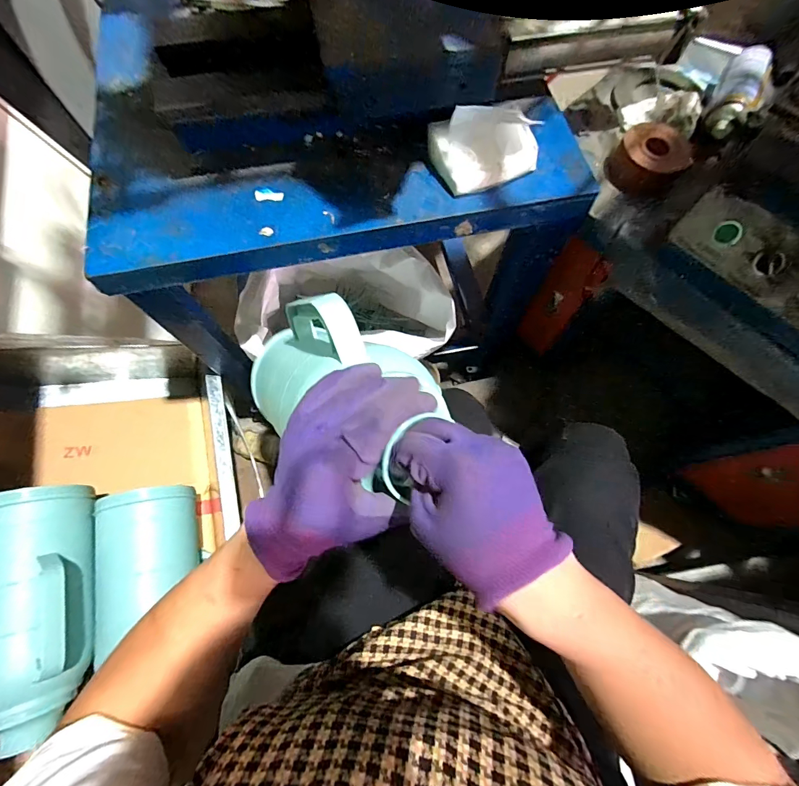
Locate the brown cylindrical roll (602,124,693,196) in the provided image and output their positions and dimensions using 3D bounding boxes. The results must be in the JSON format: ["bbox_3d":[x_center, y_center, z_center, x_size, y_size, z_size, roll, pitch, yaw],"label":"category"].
[{"bbox_3d":[0.372,-0.349,0.572,0.100,0.051,0.108,0,71,0],"label":"brown cylindrical roll"}]

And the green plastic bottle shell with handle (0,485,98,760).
[{"bbox_3d":[-0.548,0.312,0.579,0.123,0.117,0.354,-17,72,-6],"label":"green plastic bottle shell with handle"}]

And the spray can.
[{"bbox_3d":[0.530,-0.469,0.599,0.059,0.054,0.187,27,73,9],"label":"spray can"}]

